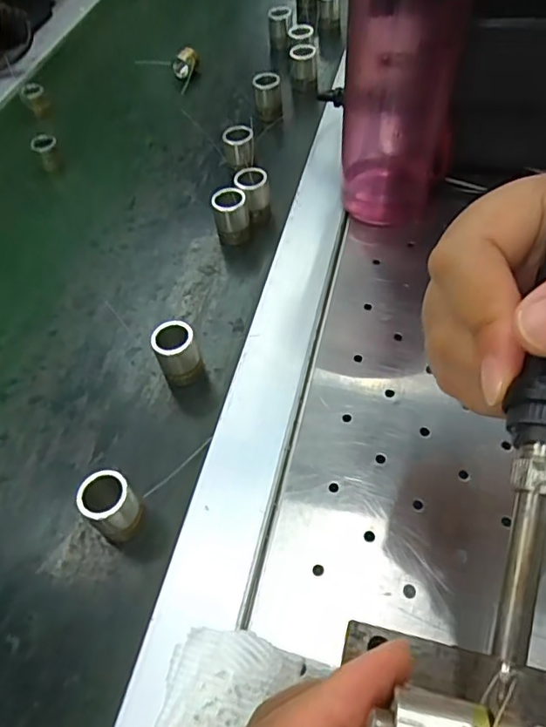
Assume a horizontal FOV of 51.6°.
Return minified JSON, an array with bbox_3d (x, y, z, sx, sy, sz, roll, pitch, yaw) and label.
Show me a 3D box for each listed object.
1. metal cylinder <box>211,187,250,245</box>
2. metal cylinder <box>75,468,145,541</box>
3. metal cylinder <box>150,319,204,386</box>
[{"bbox_3d":[-0.028,-0.098,0.375,0.023,0.031,0.018,-5,52,2],"label":"metal cylinder"},{"bbox_3d":[-0.073,0.065,0.258,0.021,0.033,0.022,-3,52,4],"label":"metal cylinder"},{"bbox_3d":[-0.052,-0.005,0.306,0.022,0.032,0.020,-3,52,4],"label":"metal cylinder"}]

